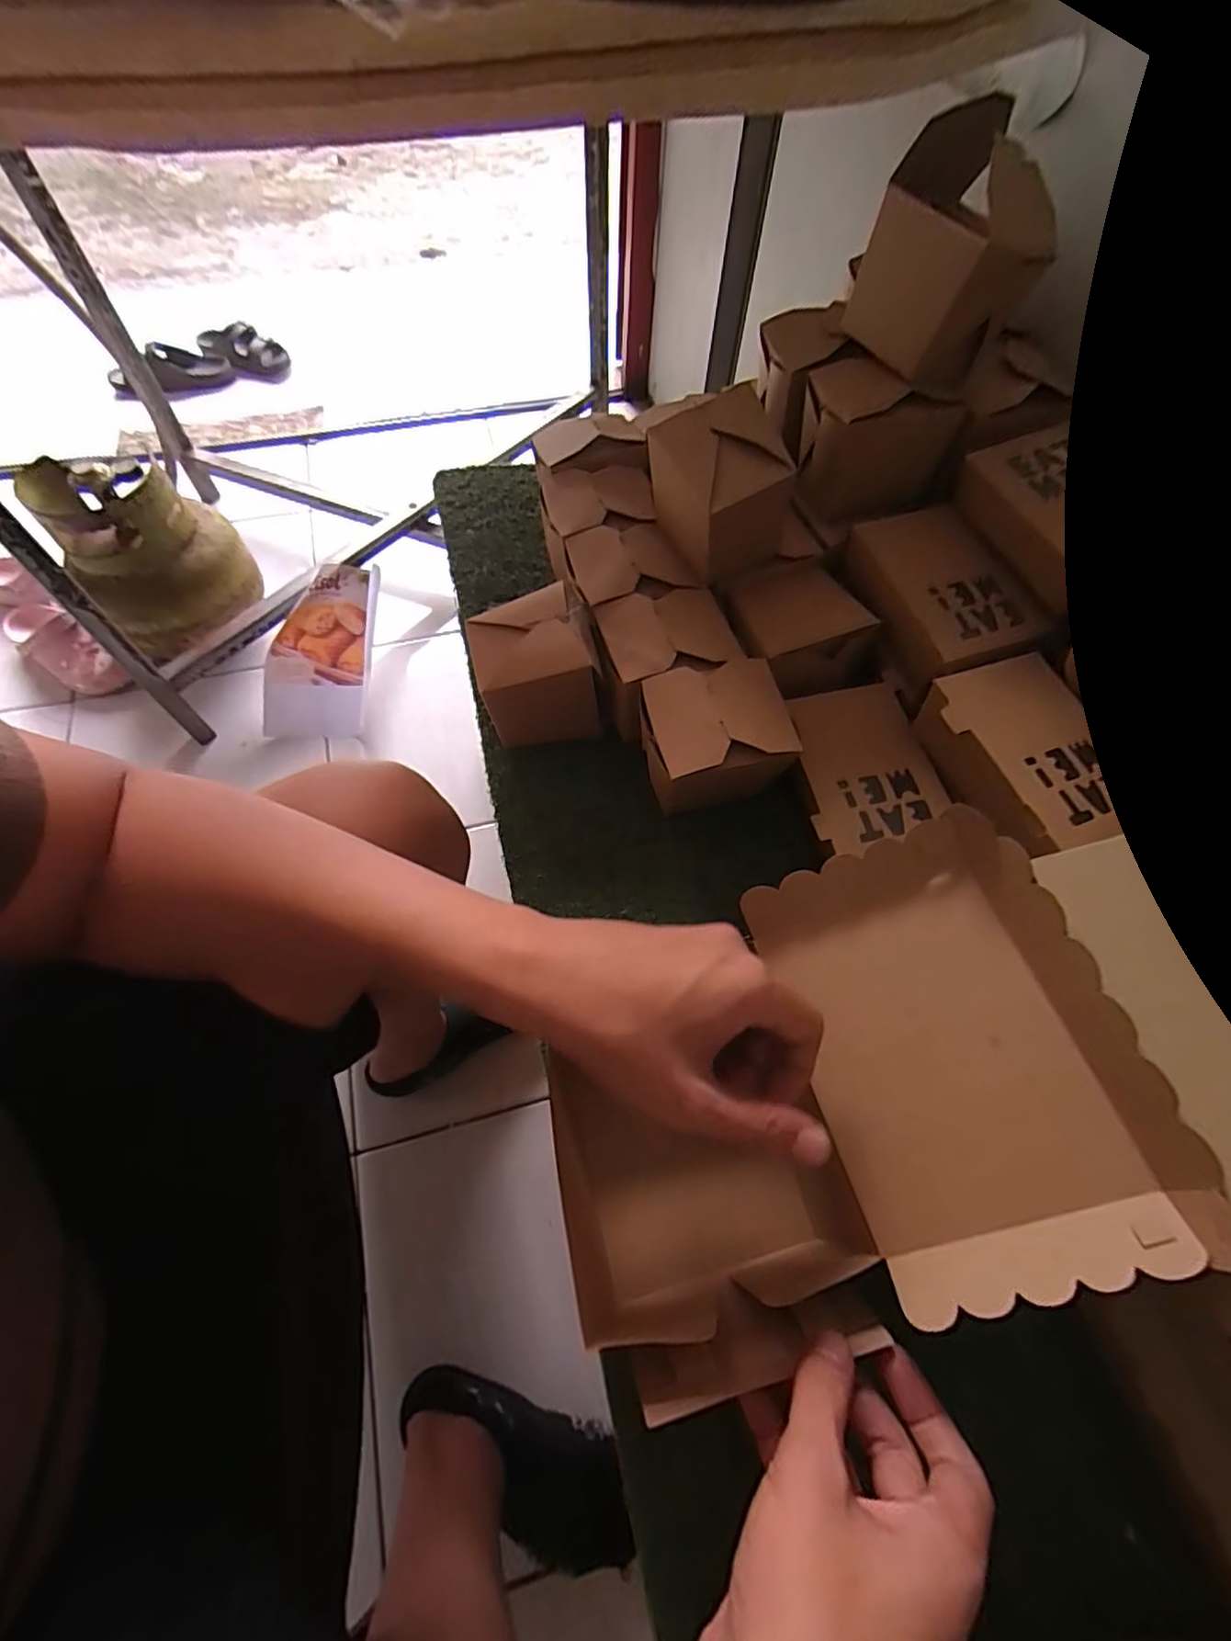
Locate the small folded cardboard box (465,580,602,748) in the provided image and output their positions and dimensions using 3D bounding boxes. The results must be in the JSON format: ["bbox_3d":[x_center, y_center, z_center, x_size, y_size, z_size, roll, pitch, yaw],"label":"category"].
[{"bbox_3d":[-0.063,-0.114,0.477,0.085,0.086,0.081,-16,64,-10],"label":"small folded cardboard box"}]

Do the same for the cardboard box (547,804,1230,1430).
[{"bbox_3d":[0.095,0.146,0.327,0.259,0.150,0.204,-14,64,-9],"label":"cardboard box"}]

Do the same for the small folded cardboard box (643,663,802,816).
[{"bbox_3d":[0.069,-0.054,0.455,0.105,0.083,0.083,-12,64,-8],"label":"small folded cardboard box"}]

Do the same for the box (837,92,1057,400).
[{"bbox_3d":[0.232,-0.395,0.436,0.086,0.129,0.096,-21,65,-12],"label":"box"}]

